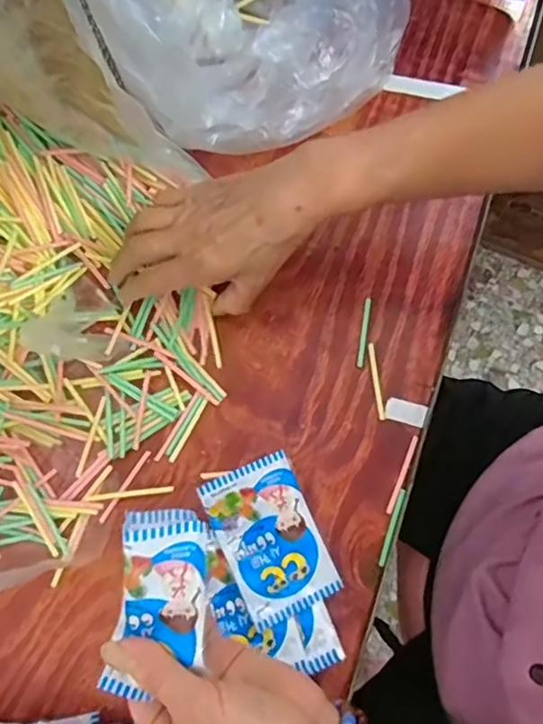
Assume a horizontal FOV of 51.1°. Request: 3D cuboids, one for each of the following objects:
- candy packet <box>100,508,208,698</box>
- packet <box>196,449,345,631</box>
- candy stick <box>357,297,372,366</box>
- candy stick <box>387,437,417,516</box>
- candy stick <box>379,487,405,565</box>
[{"bbox_3d":[-0.059,0.129,0.304,0.048,0.028,0.096,10,98,-9],"label":"candy packet"},{"bbox_3d":[-0.001,0.122,0.396,0.066,0.007,0.102,-24,84,-12],"label":"packet"},{"bbox_3d":[0.074,-0.024,0.454,0.005,0.005,0.056,9,76,1],"label":"candy stick"},{"bbox_3d":[0.099,0.085,0.428,0.005,0.004,0.061,23,77,5],"label":"candy stick"},{"bbox_3d":[0.089,0.121,0.417,0.004,0.005,0.057,18,77,4],"label":"candy stick"}]

